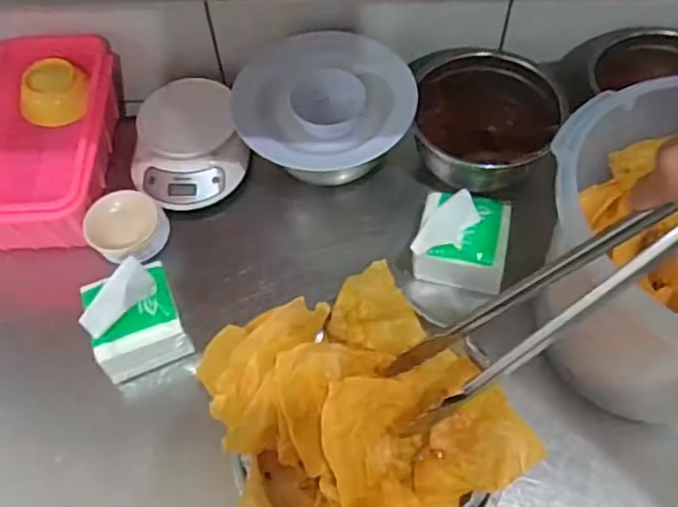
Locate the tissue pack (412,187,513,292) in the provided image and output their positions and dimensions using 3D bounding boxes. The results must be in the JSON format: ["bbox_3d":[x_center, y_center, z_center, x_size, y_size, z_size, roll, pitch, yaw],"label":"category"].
[{"bbox_3d":[0.144,-0.021,0.728,0.101,0.072,0.111,14,59,12],"label":"tissue pack"}]

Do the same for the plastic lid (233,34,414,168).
[{"bbox_3d":[-0.020,-0.200,0.784,0.215,0.021,0.209,-1,61,2],"label":"plastic lid"}]

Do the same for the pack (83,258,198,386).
[{"bbox_3d":[-0.227,0.069,0.692,0.092,0.097,0.095,-19,58,-8],"label":"pack"}]

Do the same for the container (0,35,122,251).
[{"bbox_3d":[-0.410,-0.149,0.823,0.222,0.103,0.301,-2,57,2],"label":"container"}]

